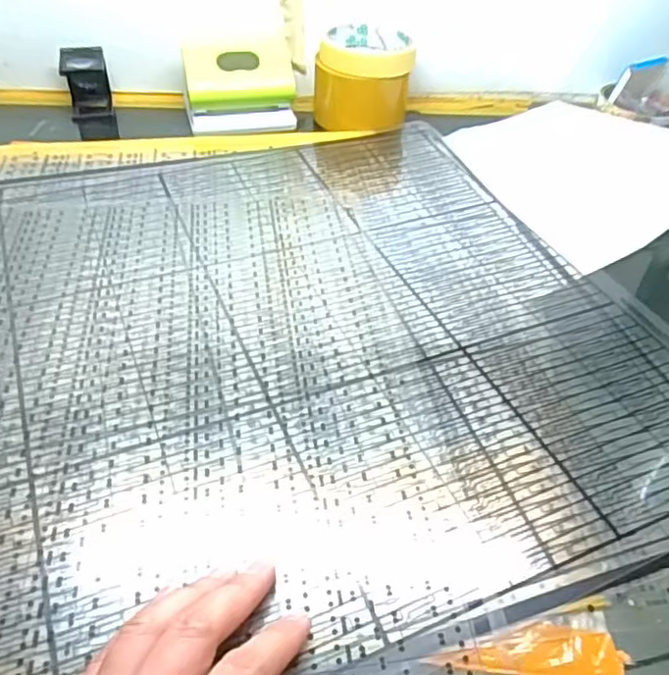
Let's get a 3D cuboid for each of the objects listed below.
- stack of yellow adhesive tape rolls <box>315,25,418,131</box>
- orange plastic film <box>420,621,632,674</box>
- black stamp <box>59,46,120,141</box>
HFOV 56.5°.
[{"bbox_3d":[0.028,-0.251,0.601,0.089,0.069,0.086,4,43,0],"label":"stack of yellow adhesive tape rolls"},{"bbox_3d":[0.078,0.126,0.251,0.078,0.004,0.021,4,43,0],"label":"orange plastic film"},{"bbox_3d":[-0.236,-0.232,0.605,0.039,0.084,0.029,-9,44,-13],"label":"black stamp"}]

